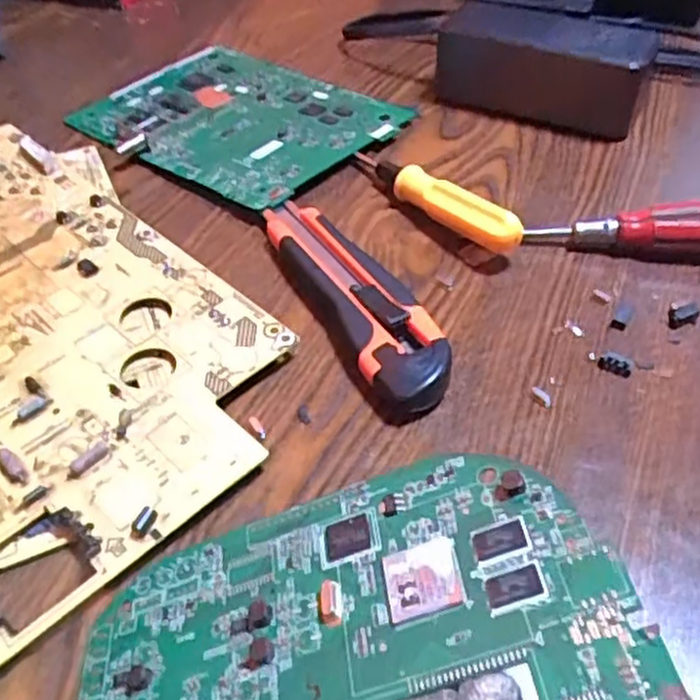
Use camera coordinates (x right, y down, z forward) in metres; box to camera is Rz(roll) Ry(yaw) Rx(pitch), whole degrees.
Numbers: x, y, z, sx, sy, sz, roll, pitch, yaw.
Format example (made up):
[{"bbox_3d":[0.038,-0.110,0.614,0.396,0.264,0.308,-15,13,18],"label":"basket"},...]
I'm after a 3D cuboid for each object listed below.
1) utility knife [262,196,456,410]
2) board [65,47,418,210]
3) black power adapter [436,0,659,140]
[{"bbox_3d":[0.001,-0.030,0.347,0.036,0.019,0.151,-19,48,-18],"label":"utility knife"},{"bbox_3d":[-0.078,-0.157,0.486,0.197,0.010,0.144,28,51,24],"label":"board"},{"bbox_3d":[0.126,-0.186,0.485,0.133,0.058,0.073,23,50,21],"label":"black power adapter"}]

